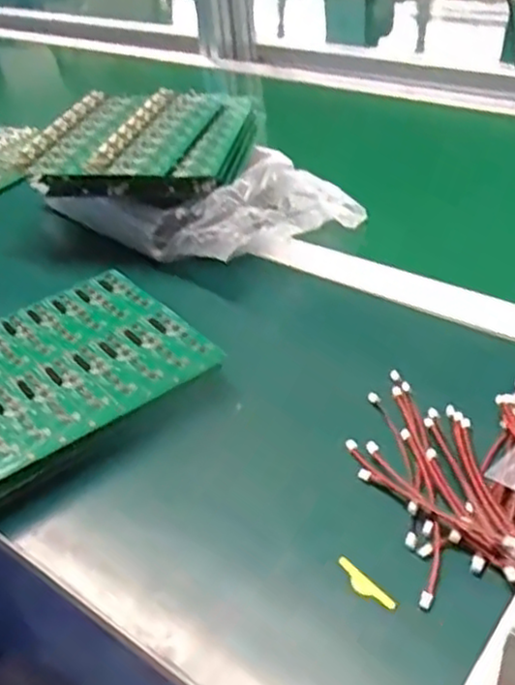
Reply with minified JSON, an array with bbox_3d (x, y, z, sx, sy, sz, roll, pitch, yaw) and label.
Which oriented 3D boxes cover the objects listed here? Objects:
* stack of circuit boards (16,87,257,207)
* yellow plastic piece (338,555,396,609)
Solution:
[{"bbox_3d":[-0.116,-0.203,0.745,0.206,0.042,0.193,1,37,9],"label":"stack of circuit boards"},{"bbox_3d":[0.060,0.137,0.412,0.013,0.006,0.039,-30,43,-30],"label":"yellow plastic piece"}]

